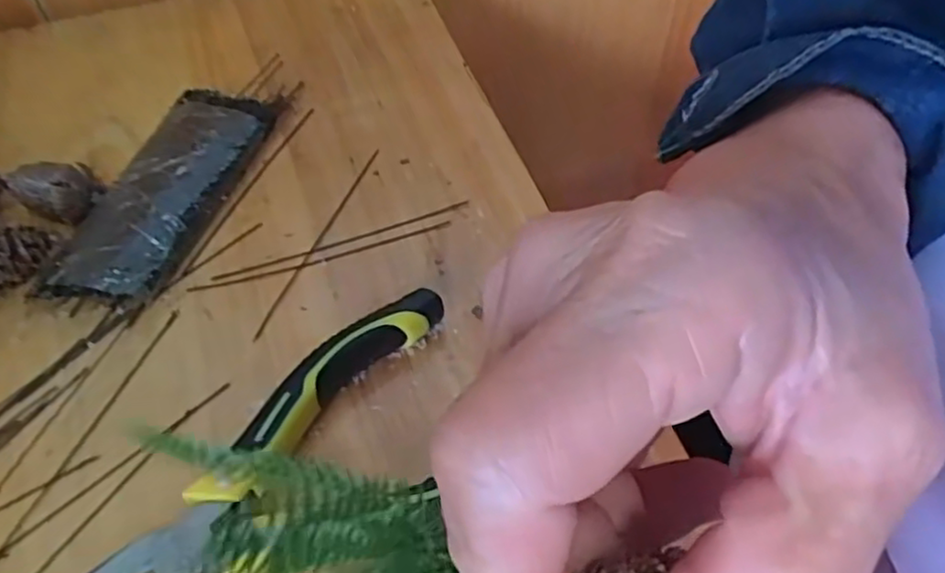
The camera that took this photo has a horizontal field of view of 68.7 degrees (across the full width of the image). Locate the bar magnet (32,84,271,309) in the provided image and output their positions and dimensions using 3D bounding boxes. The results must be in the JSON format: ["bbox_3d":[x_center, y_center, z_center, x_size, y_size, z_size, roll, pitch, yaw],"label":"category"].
[{"bbox_3d":[-0.121,-0.038,0.271,0.043,0.017,0.108,13,54,9],"label":"bar magnet"}]

